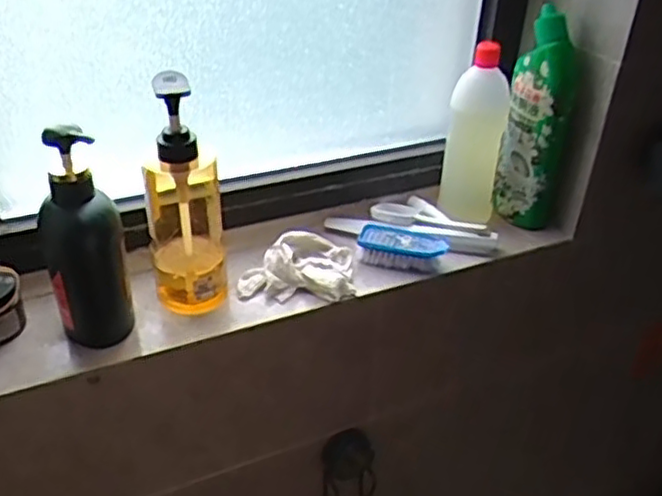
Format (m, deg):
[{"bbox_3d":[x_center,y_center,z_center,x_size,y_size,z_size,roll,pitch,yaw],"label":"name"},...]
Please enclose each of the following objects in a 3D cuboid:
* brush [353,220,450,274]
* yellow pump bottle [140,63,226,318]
[{"bbox_3d":[0.078,-0.001,0.764,0.093,0.028,0.053,12,35,14],"label":"brush"},{"bbox_3d":[-0.139,-0.054,0.658,0.064,0.227,0.080,-5,35,-11],"label":"yellow pump bottle"}]

